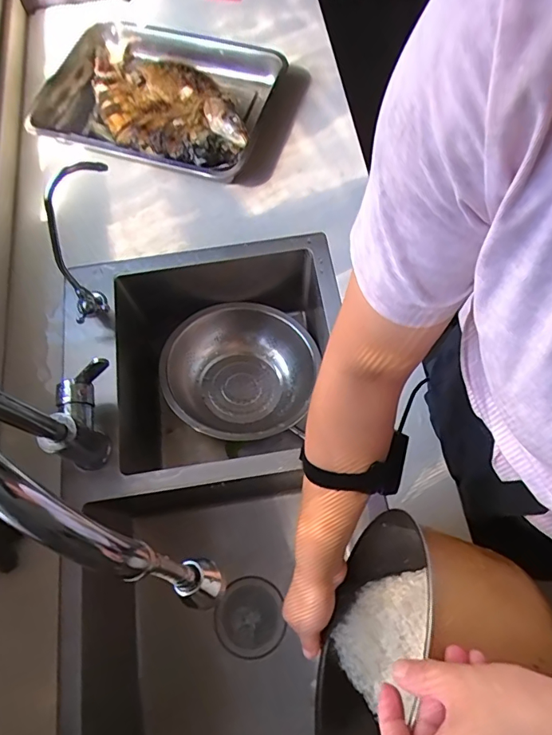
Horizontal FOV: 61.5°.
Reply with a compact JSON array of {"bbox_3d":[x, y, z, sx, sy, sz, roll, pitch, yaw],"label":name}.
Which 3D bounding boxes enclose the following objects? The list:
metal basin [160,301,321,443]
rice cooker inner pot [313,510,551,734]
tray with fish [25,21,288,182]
[{"bbox_3d":[-0.061,0.004,0.792,0.235,0.103,0.250,-1,69,1],"label":"metal basin"},{"bbox_3d":[0.123,0.260,0.412,0.131,0.211,0.215,23,71,10],"label":"rice cooker inner pot"},{"bbox_3d":[-0.198,-0.468,0.800,0.398,0.049,0.282,15,70,7],"label":"tray with fish"}]

